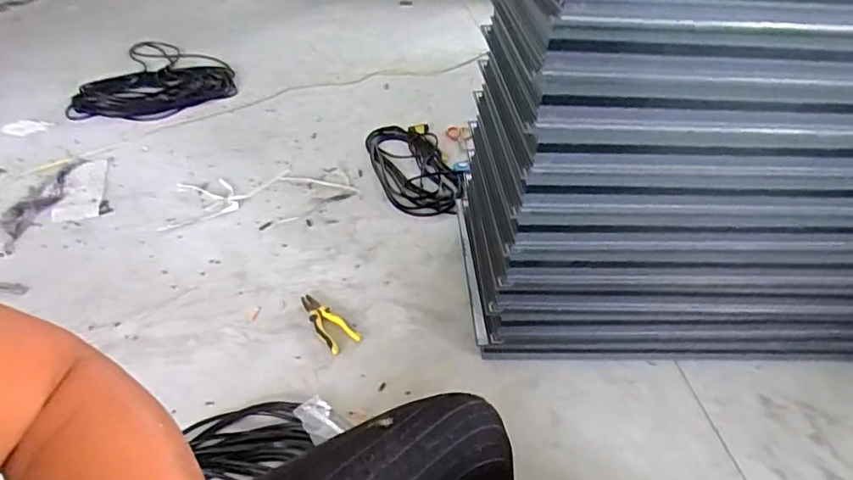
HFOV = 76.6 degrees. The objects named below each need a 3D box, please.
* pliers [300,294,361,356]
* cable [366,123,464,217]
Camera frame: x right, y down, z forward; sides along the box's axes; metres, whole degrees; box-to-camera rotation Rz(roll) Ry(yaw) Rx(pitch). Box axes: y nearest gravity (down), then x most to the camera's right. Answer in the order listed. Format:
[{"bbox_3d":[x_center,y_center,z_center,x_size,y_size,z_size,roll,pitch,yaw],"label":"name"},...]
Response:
[{"bbox_3d":[-0.238,0.188,1.251,0.070,0.029,0.183,-28,46,-34],"label":"pliers"},{"bbox_3d":[-0.040,-0.239,1.825,0.258,0.069,0.571,-7,38,-13],"label":"cable"}]

